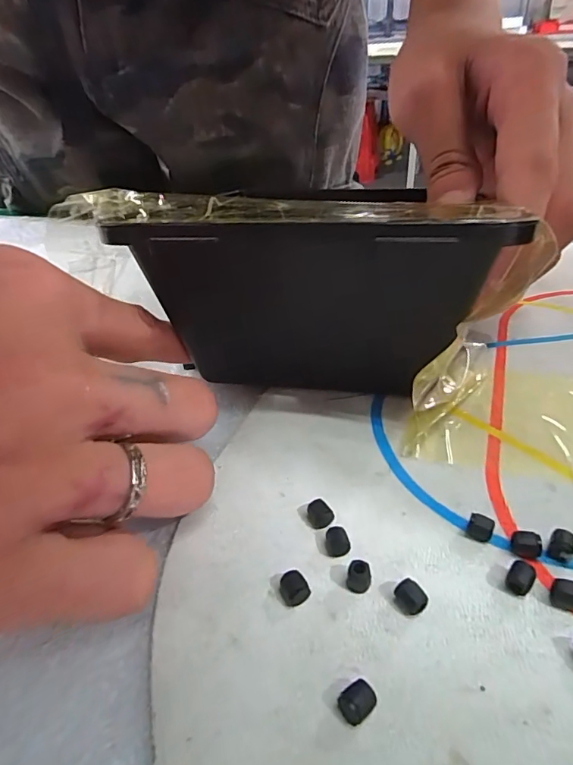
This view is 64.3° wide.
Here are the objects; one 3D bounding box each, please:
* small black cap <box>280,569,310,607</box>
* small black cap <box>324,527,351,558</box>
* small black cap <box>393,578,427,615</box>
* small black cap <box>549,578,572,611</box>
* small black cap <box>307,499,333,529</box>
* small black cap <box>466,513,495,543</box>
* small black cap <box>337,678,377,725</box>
[{"bbox_3d":[0.001,0.047,0.104,0.006,0.004,0.006,-2,38,2],"label":"small black cap"},{"bbox_3d":[0.013,0.040,0.114,0.006,0.004,0.006,-2,38,2],"label":"small black cap"},{"bbox_3d":[0.027,0.047,0.100,0.007,0.005,0.005,29,48,34],"label":"small black cap"},{"bbox_3d":[0.061,0.046,0.099,0.006,0.005,0.005,4,38,9],"label":"small black cap"},{"bbox_3d":[0.009,0.035,0.120,0.006,0.005,0.005,-2,38,2],"label":"small black cap"},{"bbox_3d":[0.049,0.036,0.115,0.006,0.005,0.005,14,41,20],"label":"small black cap"},{"bbox_3d":[0.013,0.059,0.085,0.006,0.004,0.006,-20,41,-21],"label":"small black cap"}]

